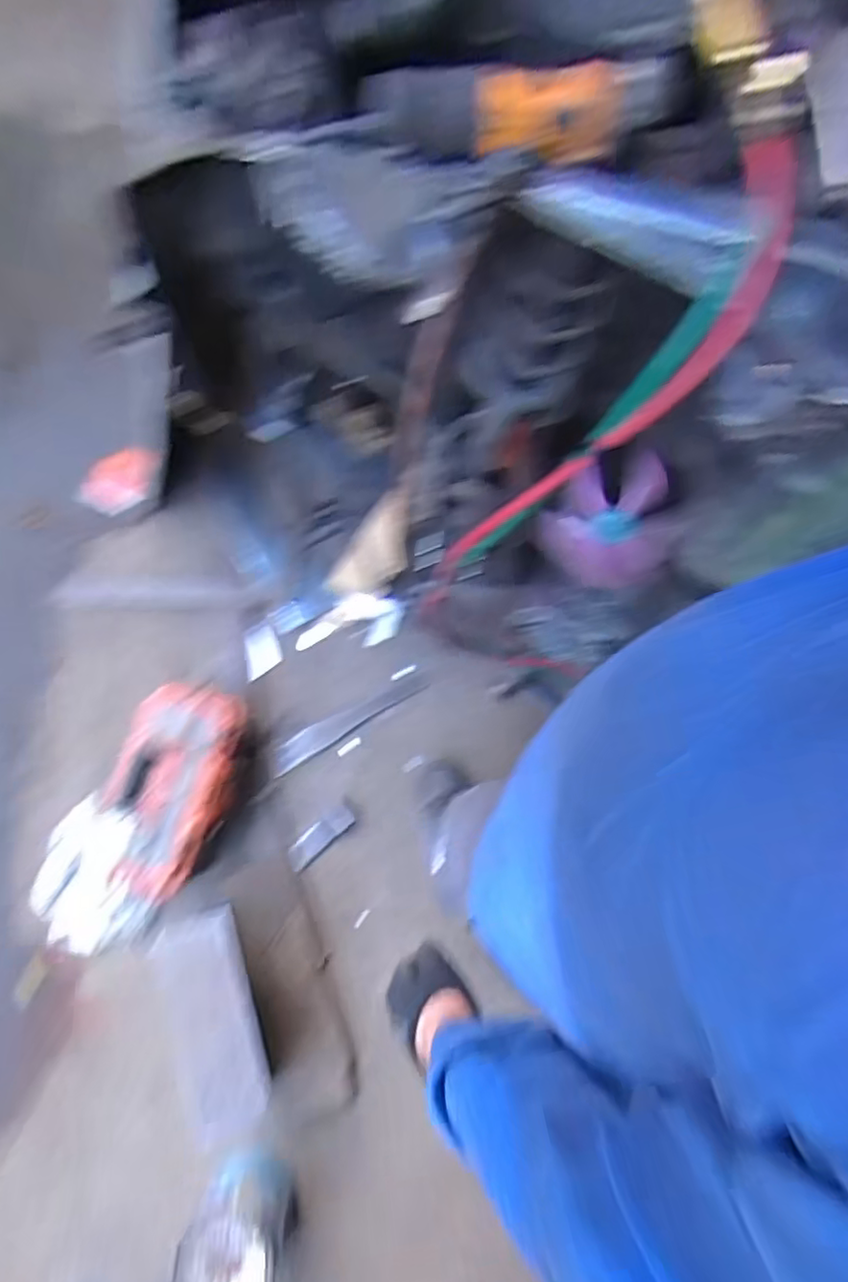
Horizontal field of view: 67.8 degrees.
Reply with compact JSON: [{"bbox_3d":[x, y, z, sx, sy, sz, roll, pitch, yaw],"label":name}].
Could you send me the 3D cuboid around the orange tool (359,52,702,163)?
[{"bbox_3d":[0.111,-0.481,0.571,0.316,0.071,0.059,-12,73,-6],"label":"orange tool"}]

